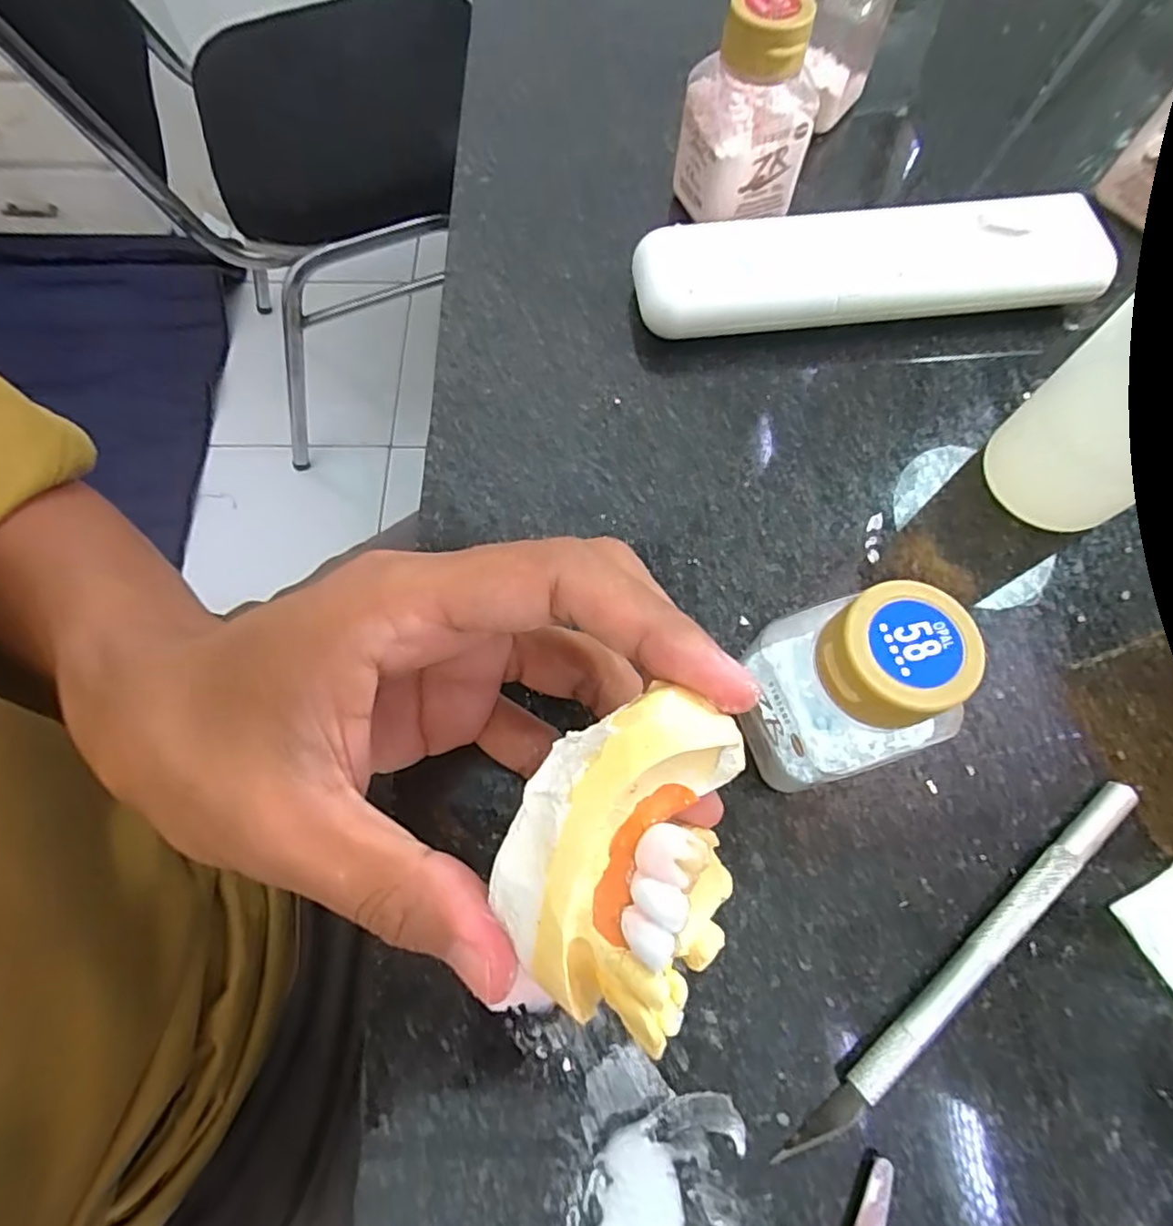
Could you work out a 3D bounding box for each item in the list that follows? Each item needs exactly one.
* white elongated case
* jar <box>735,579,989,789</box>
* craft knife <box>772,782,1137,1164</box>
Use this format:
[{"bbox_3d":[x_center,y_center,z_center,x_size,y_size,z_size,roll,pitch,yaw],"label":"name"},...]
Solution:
[{"bbox_3d":[0.108,-0.134,0.246,0.175,0.024,0.042,-2,69,-1],"label":"white elongated case"},{"bbox_3d":[0.064,0.021,0.162,0.035,0.072,0.039,-18,70,-6],"label":"jar"},{"bbox_3d":[0.104,0.093,0.168,0.136,0.008,0.009,-38,73,-13],"label":"craft knife"}]

